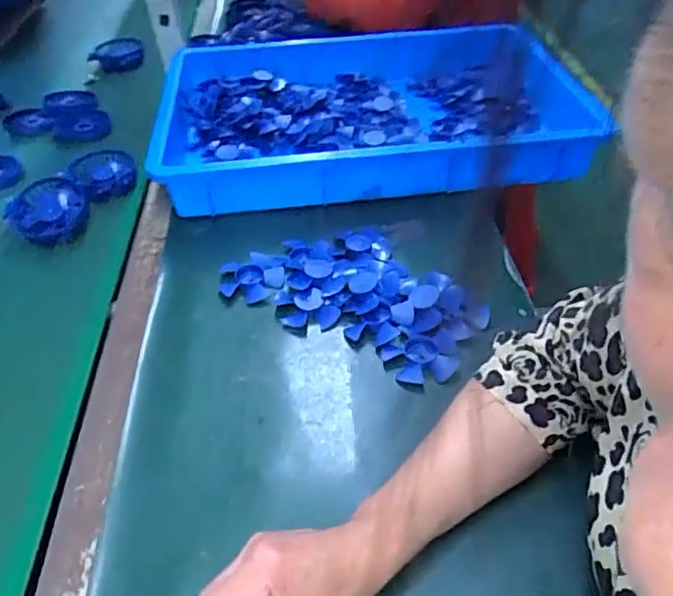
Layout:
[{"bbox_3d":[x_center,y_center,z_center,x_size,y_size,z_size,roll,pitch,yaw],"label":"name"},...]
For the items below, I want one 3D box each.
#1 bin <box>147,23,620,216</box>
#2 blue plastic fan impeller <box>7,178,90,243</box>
[{"bbox_3d":[0.045,-0.278,0.845,0.562,0.095,0.387,-7,45,0],"label":"bin"},{"bbox_3d":[-0.357,-0.108,0.709,0.092,0.038,0.083,-26,50,-25],"label":"blue plastic fan impeller"}]

